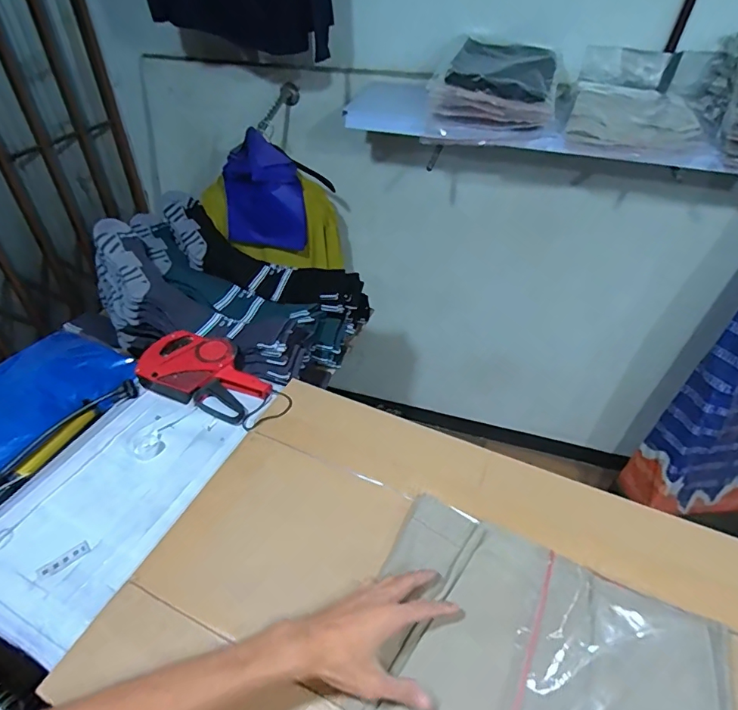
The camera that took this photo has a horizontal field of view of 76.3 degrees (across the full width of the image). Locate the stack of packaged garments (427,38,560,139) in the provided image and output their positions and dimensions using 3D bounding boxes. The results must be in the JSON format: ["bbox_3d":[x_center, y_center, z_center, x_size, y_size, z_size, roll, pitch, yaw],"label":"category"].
[{"bbox_3d":[0.331,-0.668,1.180,0.292,0.143,0.312,17,45,16],"label":"stack of packaged garments"}]

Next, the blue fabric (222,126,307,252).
[{"bbox_3d":[-0.315,-0.466,1.399,0.239,0.318,0.062,-5,43,-7],"label":"blue fabric"}]

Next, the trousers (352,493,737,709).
[{"bbox_3d":[0.181,0.329,0.491,0.364,0.030,0.276,18,45,17],"label":"trousers"}]

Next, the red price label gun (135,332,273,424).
[{"bbox_3d":[-0.277,0.030,0.813,0.219,0.054,0.136,16,45,15],"label":"red price label gun"}]

